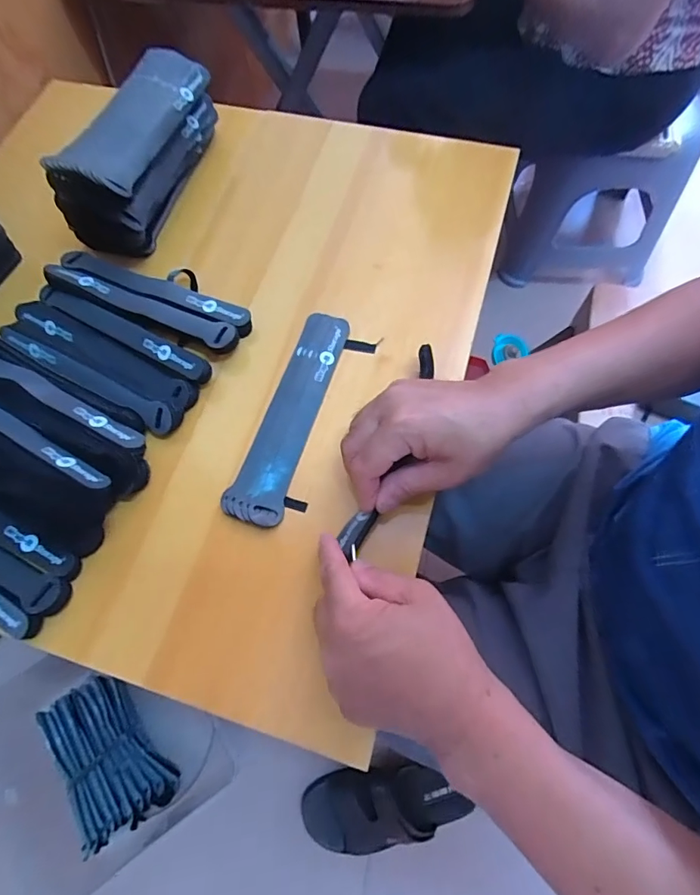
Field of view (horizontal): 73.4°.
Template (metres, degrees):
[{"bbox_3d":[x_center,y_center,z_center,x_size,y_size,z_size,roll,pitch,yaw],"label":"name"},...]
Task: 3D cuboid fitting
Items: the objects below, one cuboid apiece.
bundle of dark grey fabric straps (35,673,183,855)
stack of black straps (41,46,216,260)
[{"bbox_3d":[-0.365,0.457,0.703,0.126,0.038,0.208,-33,71,-10],"label":"bundle of dark grey fabric straps"},{"bbox_3d":[-0.204,-0.299,0.466,0.075,0.090,0.206,14,70,8],"label":"stack of black straps"}]

